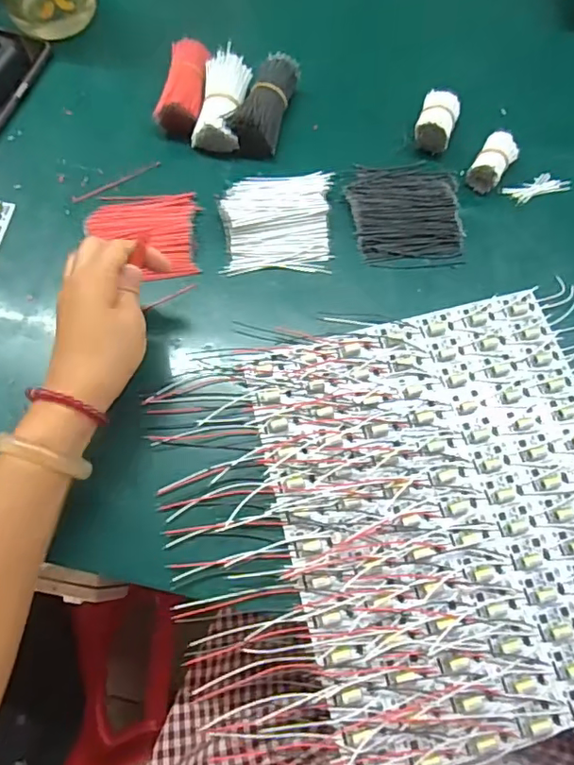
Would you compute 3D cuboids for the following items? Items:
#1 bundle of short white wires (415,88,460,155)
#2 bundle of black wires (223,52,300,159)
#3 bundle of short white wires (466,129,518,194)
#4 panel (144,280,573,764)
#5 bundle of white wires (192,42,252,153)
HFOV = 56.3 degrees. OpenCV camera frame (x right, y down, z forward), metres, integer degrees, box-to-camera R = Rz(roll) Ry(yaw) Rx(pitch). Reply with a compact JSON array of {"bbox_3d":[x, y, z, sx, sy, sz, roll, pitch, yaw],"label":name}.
[{"bbox_3d":[0.135,-0.235,0.490,0.032,0.034,0.050,18,75,8],"label":"bundle of short white wires"},{"bbox_3d":[-0.022,-0.259,0.495,0.044,0.032,0.095,15,74,7],"label":"bundle of black wires"},{"bbox_3d":[0.184,-0.196,0.477,0.028,0.022,0.053,32,77,12],"label":"bundle of short white wires"},{"bbox_3d":[0.097,0.086,0.371,0.354,0.011,0.290,-12,70,-6],"label":"panel"},{"bbox_3d":[-0.059,-0.260,0.491,0.041,0.024,0.091,9,82,2],"label":"bundle of white wires"}]

